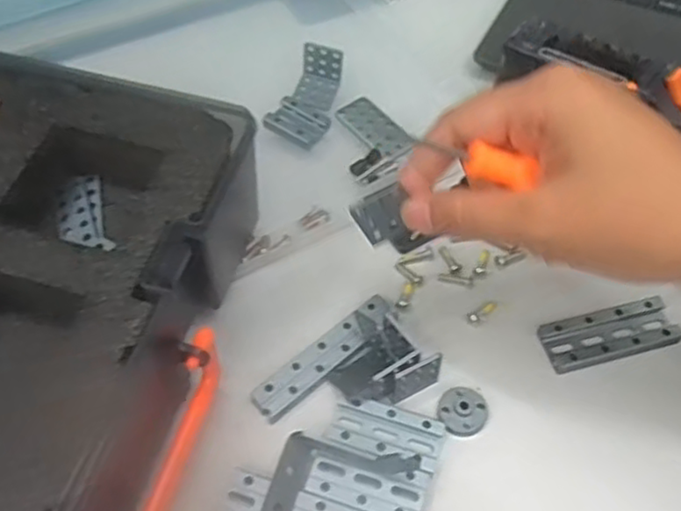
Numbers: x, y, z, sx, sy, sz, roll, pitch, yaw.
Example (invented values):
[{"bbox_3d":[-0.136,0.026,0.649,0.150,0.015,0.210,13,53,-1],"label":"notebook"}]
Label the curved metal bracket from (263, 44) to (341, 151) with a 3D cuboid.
[{"bbox_3d":[-0.019,-0.094,0.412,0.033,0.023,0.062,20,58,13],"label":"curved metal bracket"}]

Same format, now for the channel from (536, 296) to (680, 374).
[{"bbox_3d":[0.128,0.038,0.333,0.062,0.007,0.026,-12,57,-7],"label":"channel"}]

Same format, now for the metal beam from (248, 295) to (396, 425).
[{"bbox_3d":[-0.005,0.046,0.328,0.082,0.009,0.015,-37,63,-22],"label":"metal beam"}]

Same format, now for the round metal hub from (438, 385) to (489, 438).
[{"bbox_3d":[0.055,0.068,0.312,0.022,0.006,0.023,0,56,0],"label":"round metal hub"}]

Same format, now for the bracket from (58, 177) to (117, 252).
[{"bbox_3d":[-0.116,-0.018,0.316,0.021,0.004,0.044,-16,55,-12],"label":"bracket"}]

